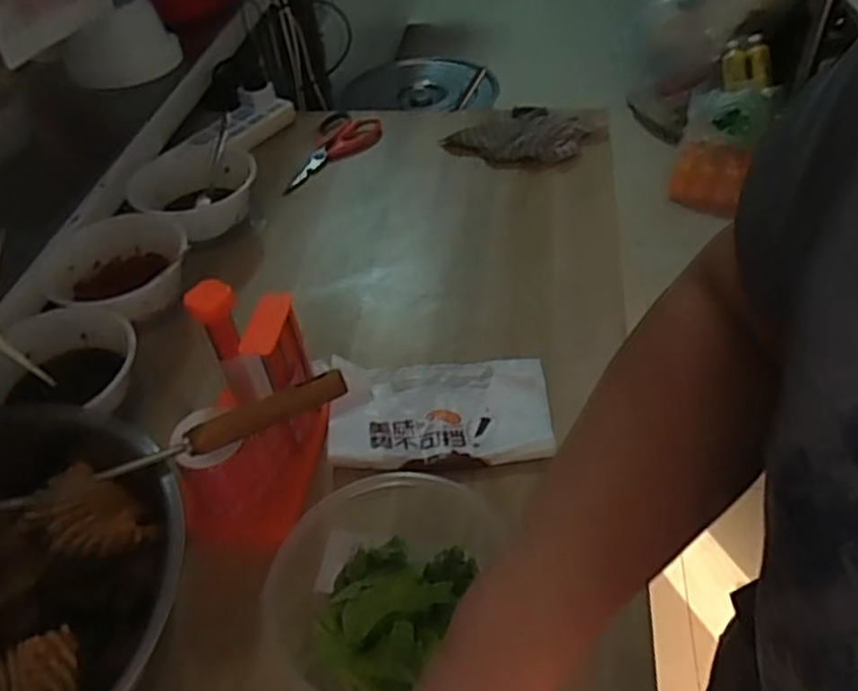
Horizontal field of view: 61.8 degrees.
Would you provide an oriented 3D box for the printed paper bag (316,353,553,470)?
[{"bbox_3d":[0.003,0.064,0.722,0.231,0.011,0.136,-1,39,6],"label":"printed paper bag"}]

